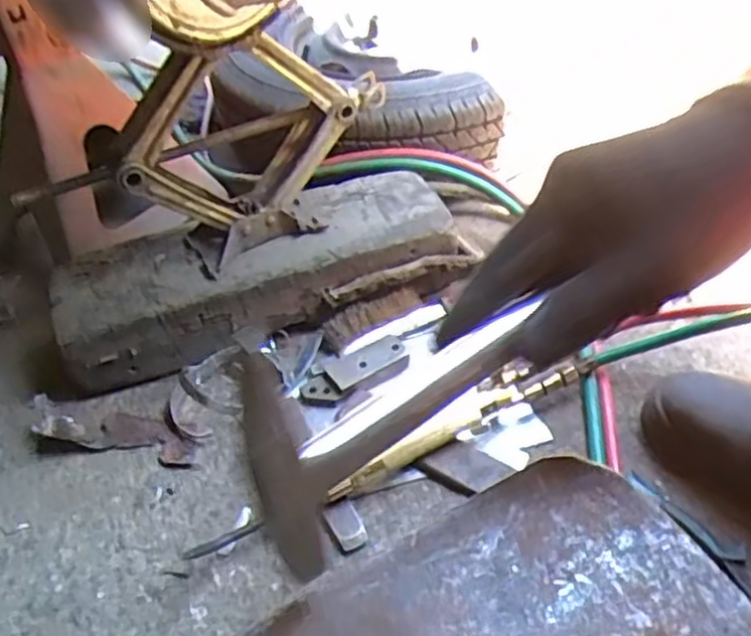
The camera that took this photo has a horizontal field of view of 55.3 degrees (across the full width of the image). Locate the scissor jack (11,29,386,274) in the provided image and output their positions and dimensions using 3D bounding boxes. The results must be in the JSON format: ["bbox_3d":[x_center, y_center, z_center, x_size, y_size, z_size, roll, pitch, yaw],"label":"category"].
[{"bbox_3d":[-0.138,-0.149,0.675,0.353,0.210,0.077,-25,47,-19],"label":"scissor jack"}]

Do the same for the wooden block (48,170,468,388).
[{"bbox_3d":[-0.121,-0.050,0.781,0.420,0.103,0.135,-17,45,-11],"label":"wooden block"}]

